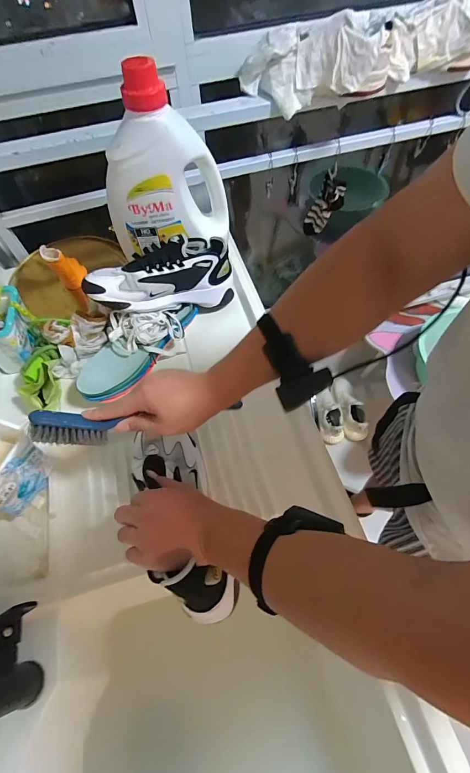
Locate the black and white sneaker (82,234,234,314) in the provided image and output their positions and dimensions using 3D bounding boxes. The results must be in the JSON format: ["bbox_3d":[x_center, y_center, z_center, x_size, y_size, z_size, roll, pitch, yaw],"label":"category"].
[{"bbox_3d":[-0.145,-0.219,0.672,0.277,0.130,0.109,-16,59,-23],"label":"black and white sneaker"}]

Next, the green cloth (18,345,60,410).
[{"bbox_3d":[-0.359,-0.008,0.634,0.067,0.065,0.114,-9,59,-2],"label":"green cloth"}]

